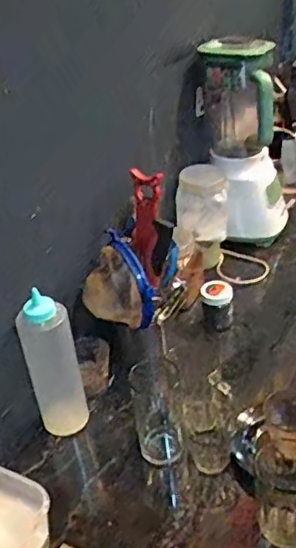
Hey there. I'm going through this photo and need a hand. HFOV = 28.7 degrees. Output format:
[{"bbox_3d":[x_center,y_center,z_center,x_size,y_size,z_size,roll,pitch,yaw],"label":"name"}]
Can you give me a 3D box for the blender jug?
[{"bbox_3d":[0.167,-0.323,1.105,0.146,0.211,0.115,2,34,11],"label":"blender jug"}]

